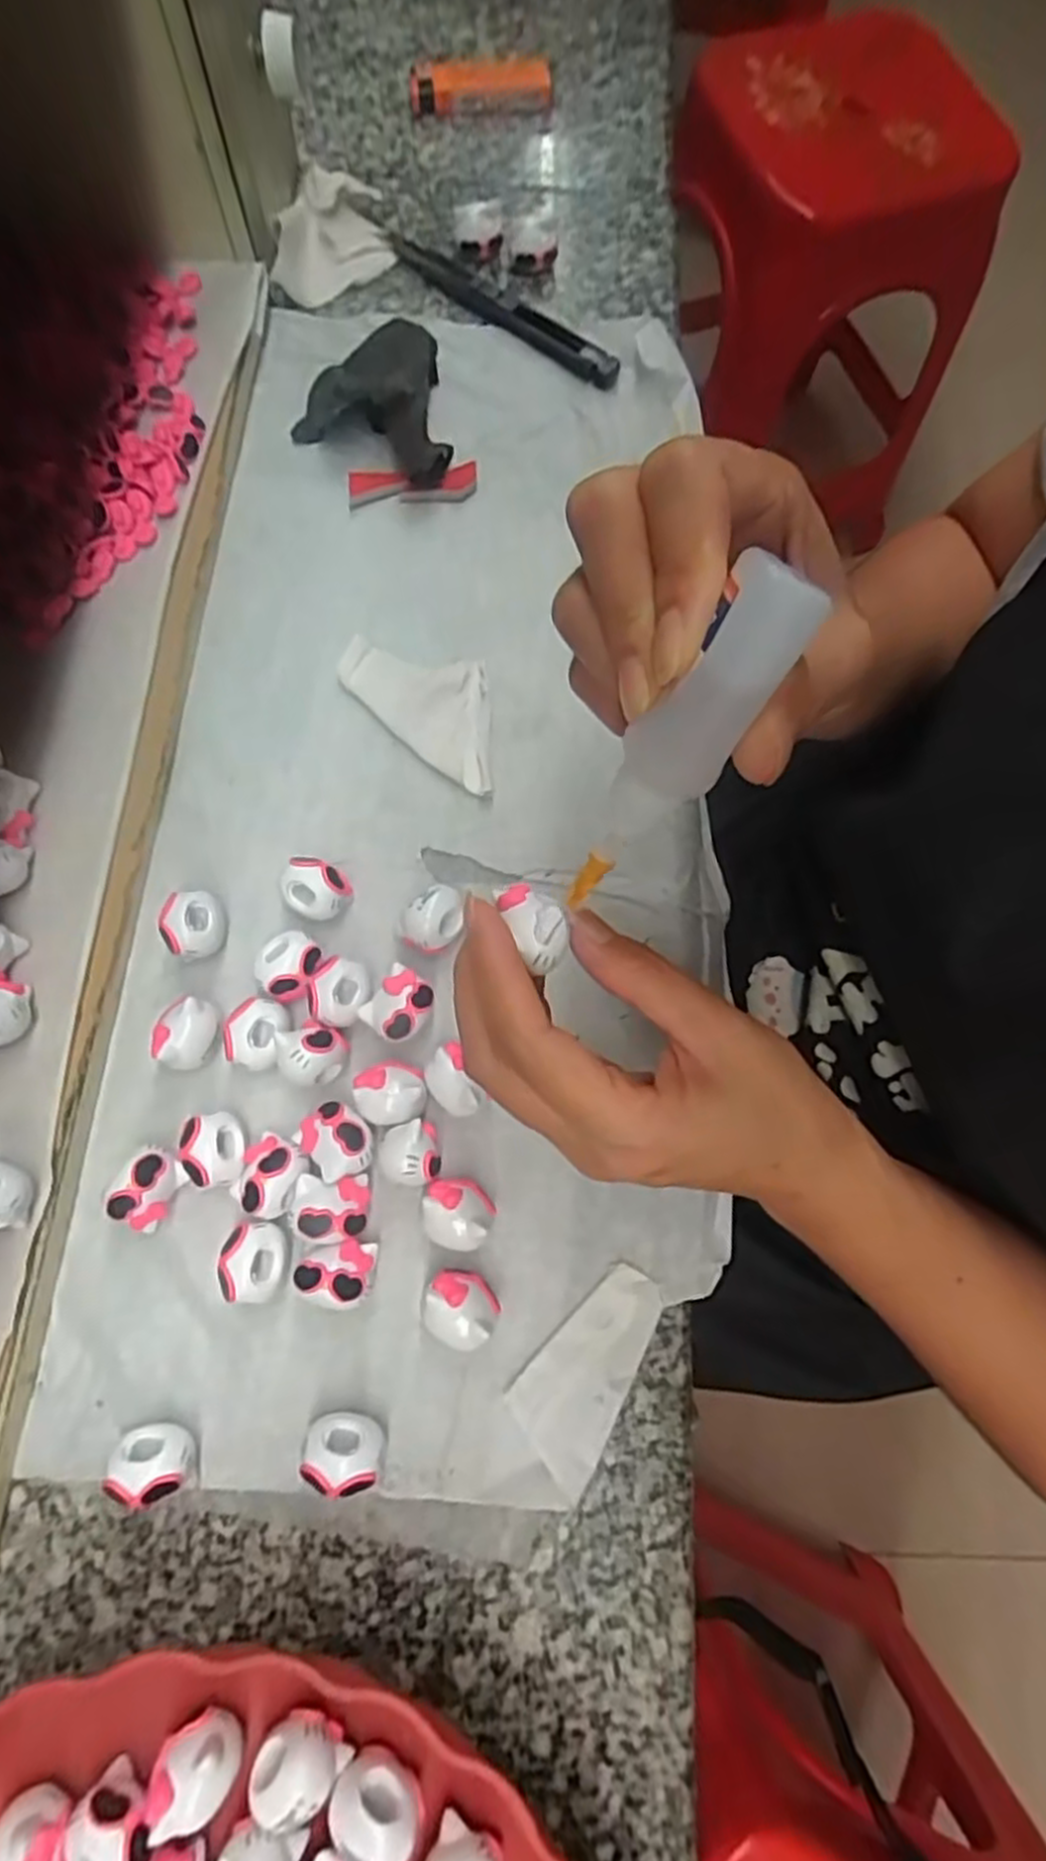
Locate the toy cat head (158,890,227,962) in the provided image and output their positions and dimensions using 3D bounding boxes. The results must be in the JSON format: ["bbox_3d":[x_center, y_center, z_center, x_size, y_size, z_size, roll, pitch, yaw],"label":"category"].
[{"bbox_3d":[-0.122,-0.001,0.296,0.021,0.018,0.025,-9,75,-5],"label":"toy cat head"}]

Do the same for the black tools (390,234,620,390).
[{"bbox_3d":[-0.011,-0.311,0.392,0.139,0.008,0.020,37,76,8],"label":"black tools"}]

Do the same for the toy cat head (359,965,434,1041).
[{"bbox_3d":[-0.044,0.028,0.290,0.021,0.020,0.024,34,76,7],"label":"toy cat head"}]

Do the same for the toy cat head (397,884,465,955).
[{"bbox_3d":[-0.036,-0.005,0.301,0.024,0.019,0.025,1,74,-2],"label":"toy cat head"}]

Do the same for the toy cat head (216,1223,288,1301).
[{"bbox_3d":[-0.089,0.110,0.264,0.020,0.017,0.024,-9,75,-5],"label":"toy cat head"}]

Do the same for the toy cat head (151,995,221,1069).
[{"bbox_3d":[-0.121,0.037,0.285,0.021,0.020,0.024,28,75,5],"label":"toy cat head"}]

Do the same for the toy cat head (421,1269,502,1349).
[{"bbox_3d":[-0.021,0.125,0.263,0.025,0.019,0.022,11,74,1],"label":"toy cat head"}]

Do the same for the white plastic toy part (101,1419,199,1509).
[{"bbox_3d":[-0.115,0.165,0.247,0.023,0.021,0.018,-10,75,-5],"label":"white plastic toy part"}]

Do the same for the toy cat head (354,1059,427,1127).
[{"bbox_3d":[-0.047,0.058,0.282,0.024,0.019,0.021,-10,75,-5],"label":"toy cat head"}]

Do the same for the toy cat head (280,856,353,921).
[{"bbox_3d":[-0.078,-0.015,0.301,0.024,0.018,0.023,1,74,-2],"label":"toy cat head"}]

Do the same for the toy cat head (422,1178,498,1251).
[{"bbox_3d":[-0.023,0.096,0.271,0.023,0.019,0.021,1,74,-2],"label":"toy cat head"}]

